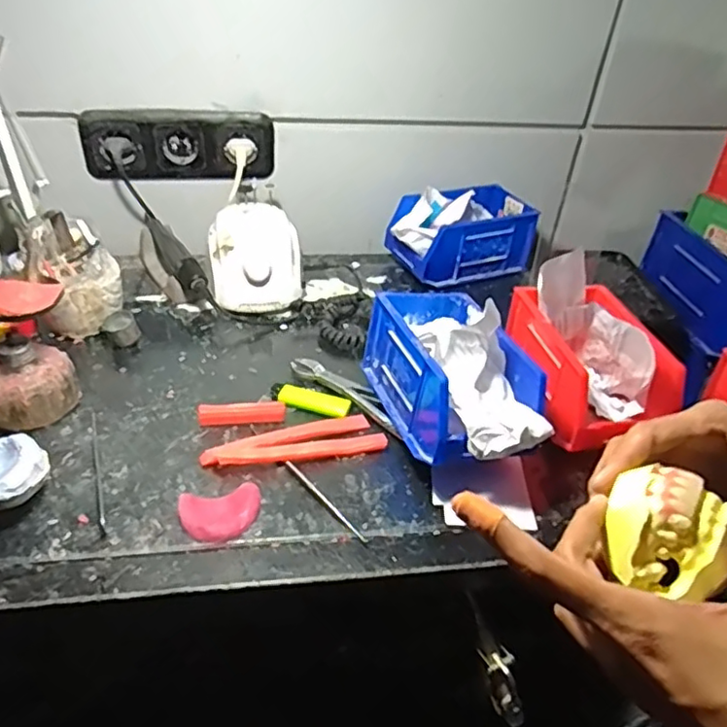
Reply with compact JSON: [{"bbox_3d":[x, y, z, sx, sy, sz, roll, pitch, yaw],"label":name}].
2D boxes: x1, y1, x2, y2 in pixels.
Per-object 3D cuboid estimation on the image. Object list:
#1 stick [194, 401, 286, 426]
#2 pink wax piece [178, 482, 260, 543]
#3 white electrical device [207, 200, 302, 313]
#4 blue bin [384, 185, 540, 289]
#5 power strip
[{"bbox_3d":[-0.113,0.047,0.582,0.079,0.015,0.019,-3,39,-10],"label":"stick"},{"bbox_3d":[-0.113,0.120,0.495,0.062,0.009,0.046,-6,39,-15],"label":"pink wax piece"},{"bbox_3d":[-0.132,-0.125,0.750,0.104,0.081,0.141,-5,39,-13],"label":"white electrical device"},{"bbox_3d":[0.122,-0.169,0.824,0.181,0.091,0.102,-14,42,-23],"label":"blue bin"},{"bbox_3d":[-0.223,-0.266,0.763,0.222,0.079,0.037,2,38,-4],"label":"power strip"}]

